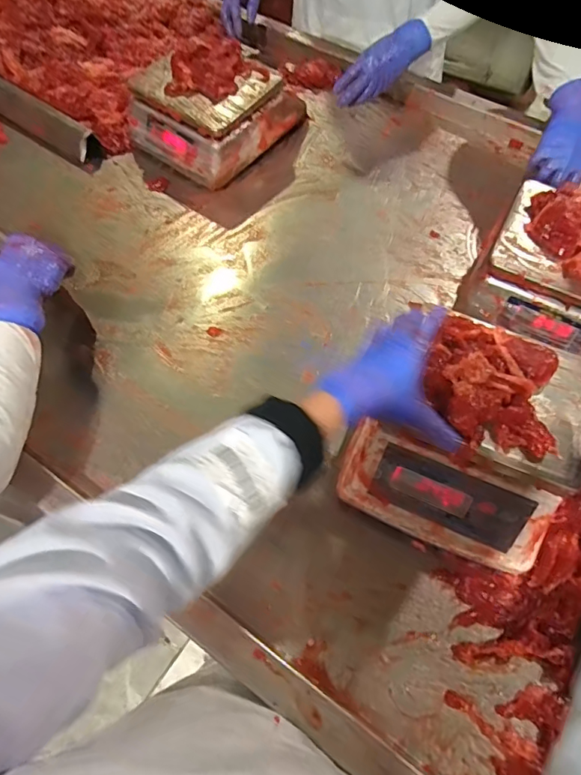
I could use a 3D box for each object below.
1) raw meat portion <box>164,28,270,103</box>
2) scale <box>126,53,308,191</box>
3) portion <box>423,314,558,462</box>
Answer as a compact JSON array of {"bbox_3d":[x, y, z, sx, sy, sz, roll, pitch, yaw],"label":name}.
[{"bbox_3d":[-0.133,-0.549,0.840,0.169,0.050,0.109,-34,67,-16],"label":"raw meat portion"},{"bbox_3d":[-0.138,-0.524,0.908,0.223,0.108,0.262,36,69,18],"label":"scale"},{"bbox_3d":[0.211,-0.010,0.505,0.139,0.049,0.137,19,64,10],"label":"portion"}]

